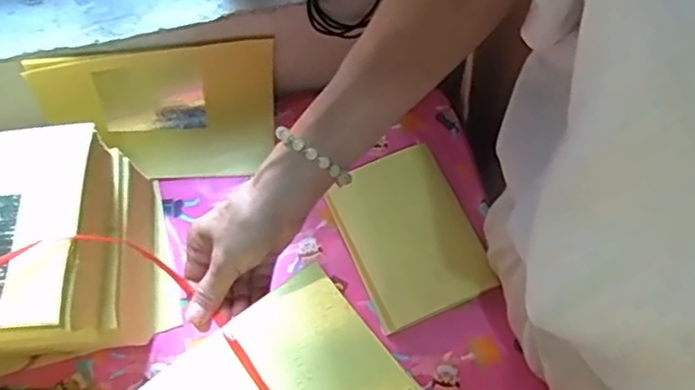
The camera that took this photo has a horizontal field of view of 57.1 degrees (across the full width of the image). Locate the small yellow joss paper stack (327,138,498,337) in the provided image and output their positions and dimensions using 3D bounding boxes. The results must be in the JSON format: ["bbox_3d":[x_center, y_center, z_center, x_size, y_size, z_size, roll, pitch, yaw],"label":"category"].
[{"bbox_3d":[0.059,0.036,0.607,0.119,0.011,0.155,-21,73,-12],"label":"small yellow joss paper stack"}]

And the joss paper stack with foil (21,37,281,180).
[{"bbox_3d":[-0.178,-0.077,0.642,0.221,0.149,0.066,-11,63,-5],"label":"joss paper stack with foil"}]

